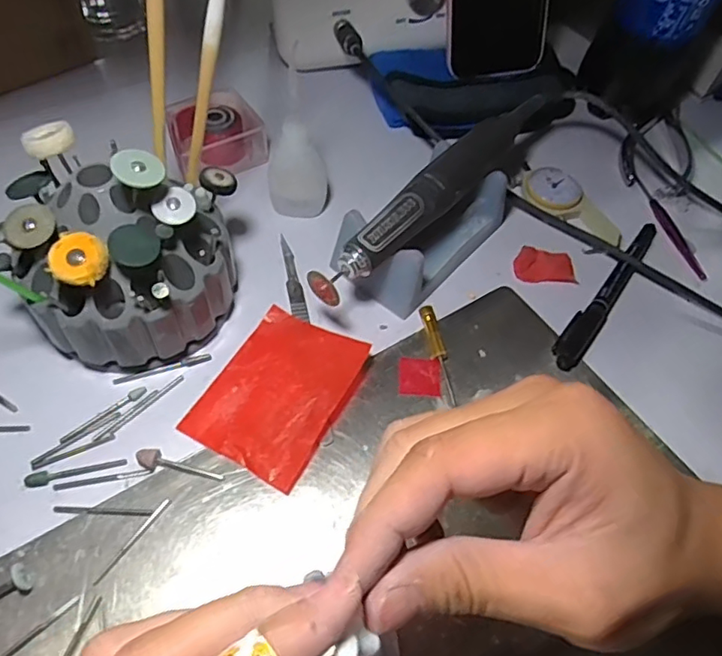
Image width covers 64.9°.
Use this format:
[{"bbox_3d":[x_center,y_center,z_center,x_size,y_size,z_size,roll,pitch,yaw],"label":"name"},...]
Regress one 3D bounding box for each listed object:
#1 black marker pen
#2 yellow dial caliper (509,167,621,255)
[{"bbox_3d":[0.153,-0.023,0.346,0.016,0.009,0.139,35,60,18],"label":"black marker pen"},{"bbox_3d":[0.137,-0.083,0.379,0.032,0.015,0.081,-32,64,-24],"label":"yellow dial caliper"}]

